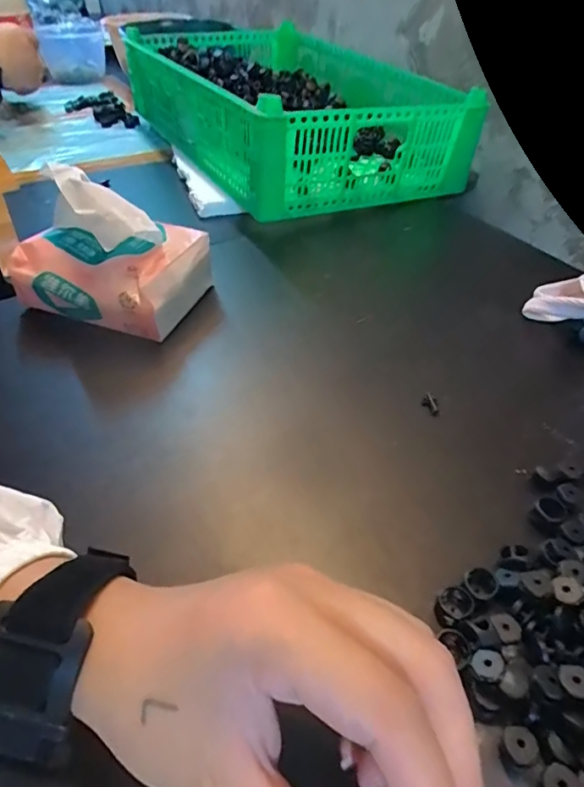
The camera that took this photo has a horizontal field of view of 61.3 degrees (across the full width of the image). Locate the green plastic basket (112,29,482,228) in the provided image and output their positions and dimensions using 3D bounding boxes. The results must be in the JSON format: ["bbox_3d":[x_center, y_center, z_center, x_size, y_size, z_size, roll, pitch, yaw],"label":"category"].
[{"bbox_3d":[-0.013,-0.393,0.676,0.295,0.109,0.455,-20,47,-21],"label":"green plastic basket"}]

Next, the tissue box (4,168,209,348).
[{"bbox_3d":[-0.149,-0.117,0.396,0.138,0.100,0.092,12,43,12],"label":"tissue box"}]

